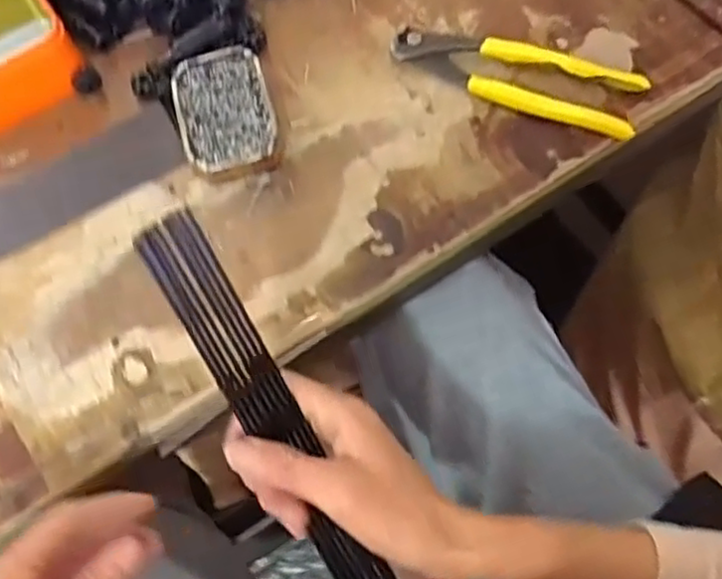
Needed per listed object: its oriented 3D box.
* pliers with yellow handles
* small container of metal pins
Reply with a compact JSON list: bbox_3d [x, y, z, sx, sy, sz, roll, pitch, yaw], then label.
[{"bbox_3d":[0.100,-0.142,0.458,0.163,0.029,0.046,20,71,10],"label":"pliers with yellow handles"},{"bbox_3d":[-0.088,-0.115,0.459,0.061,0.023,0.092,-16,69,-4],"label":"small container of metal pins"}]

